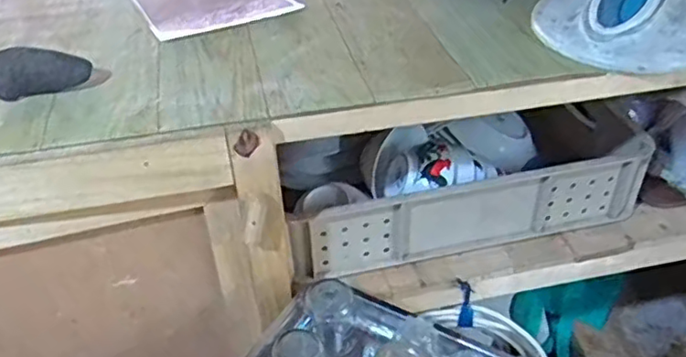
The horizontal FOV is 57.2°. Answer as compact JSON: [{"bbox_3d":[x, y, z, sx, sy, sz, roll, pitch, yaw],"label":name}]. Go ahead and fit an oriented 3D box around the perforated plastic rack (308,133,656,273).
[{"bbox_3d":[0.226,0.055,0.967,0.548,0.131,0.036,-12,41,-13],"label":"perforated plastic rack"}]

